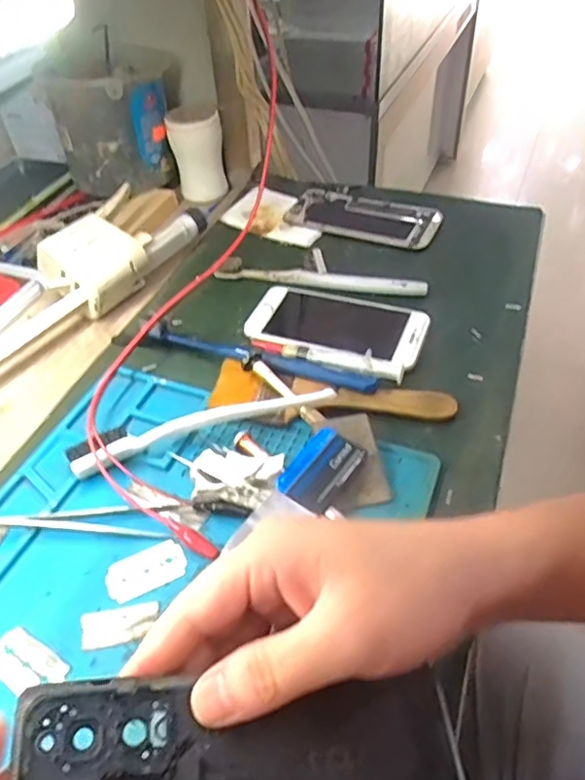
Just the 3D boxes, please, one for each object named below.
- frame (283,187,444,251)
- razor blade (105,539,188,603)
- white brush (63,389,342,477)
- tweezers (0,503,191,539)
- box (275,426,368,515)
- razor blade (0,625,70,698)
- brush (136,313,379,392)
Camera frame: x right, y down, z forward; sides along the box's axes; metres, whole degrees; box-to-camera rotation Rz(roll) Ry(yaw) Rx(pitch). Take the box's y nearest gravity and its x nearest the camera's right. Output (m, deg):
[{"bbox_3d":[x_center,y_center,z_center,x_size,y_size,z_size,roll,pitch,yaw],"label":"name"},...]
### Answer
[{"bbox_3d":[0.073,-0.175,0.596,0.148,0.013,0.075,18,53,23],"label":"frame"},{"bbox_3d":[-0.081,0.099,0.330,0.042,0.004,0.025,-20,47,-16],"label":"razor blade"},{"bbox_3d":[-0.058,0.021,0.390,0.169,0.019,0.031,-15,46,-12],"label":"white brush"},{"bbox_3d":[-0.127,0.075,0.350,0.123,0.008,0.024,0,45,2],"label":"tweezers"},{"bbox_3d":[0.017,0.049,0.360,0.035,0.012,0.053,27,52,26],"label":"box"},{"bbox_3d":[-0.134,0.136,0.296,0.042,0.004,0.023,23,50,23],"label":"razor blade"},{"bbox_3d":[-0.028,-0.026,0.434,0.181,0.020,0.021,12,47,14],"label":"brush"}]

